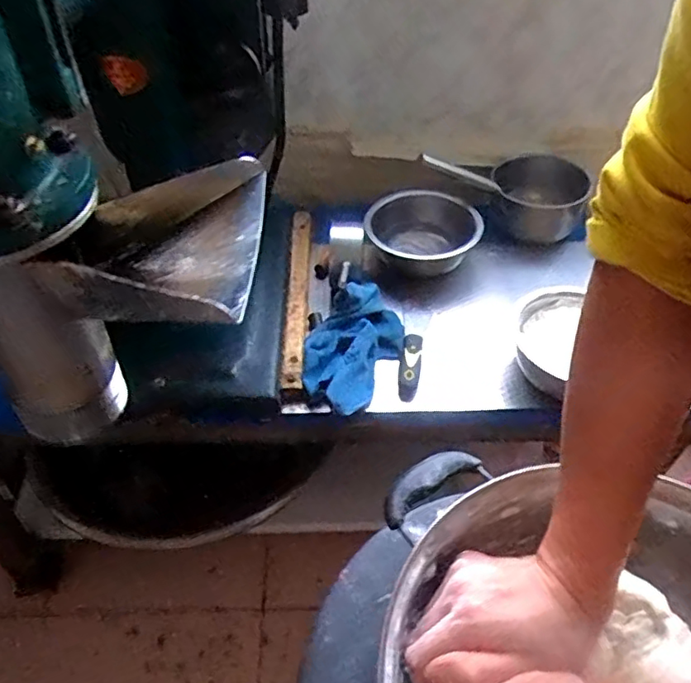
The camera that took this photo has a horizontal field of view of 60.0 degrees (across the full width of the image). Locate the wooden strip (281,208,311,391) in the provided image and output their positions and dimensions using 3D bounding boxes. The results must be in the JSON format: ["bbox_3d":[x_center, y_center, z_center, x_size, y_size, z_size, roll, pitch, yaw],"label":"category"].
[{"bbox_3d":[-0.073,-0.081,0.929,0.027,0.023,0.388,0,44,-1],"label":"wooden strip"}]

